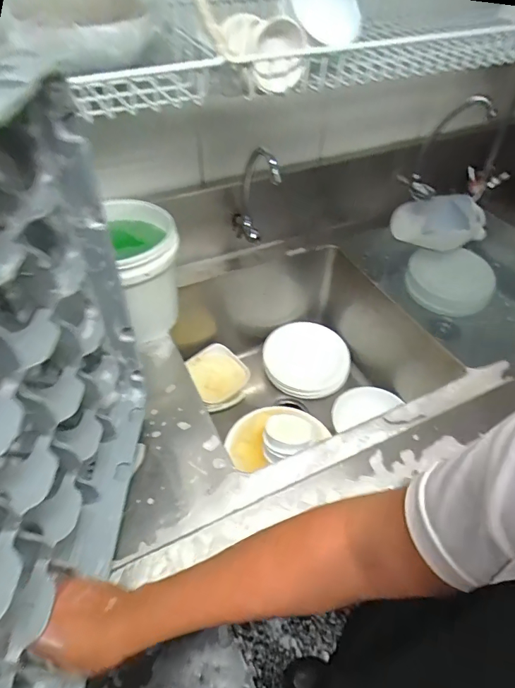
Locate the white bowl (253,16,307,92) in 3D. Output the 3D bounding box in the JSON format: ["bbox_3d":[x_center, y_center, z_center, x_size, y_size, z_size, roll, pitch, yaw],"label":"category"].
[{"bbox_3d":[0.027,-0.343,0.496,0.055,0.067,0.055,7,49,5],"label":"white bowl"}]

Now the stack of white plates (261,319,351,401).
[{"bbox_3d":[0.137,0.044,1.169,0.237,0.046,0.217,11,67,0],"label":"stack of white plates"}]

